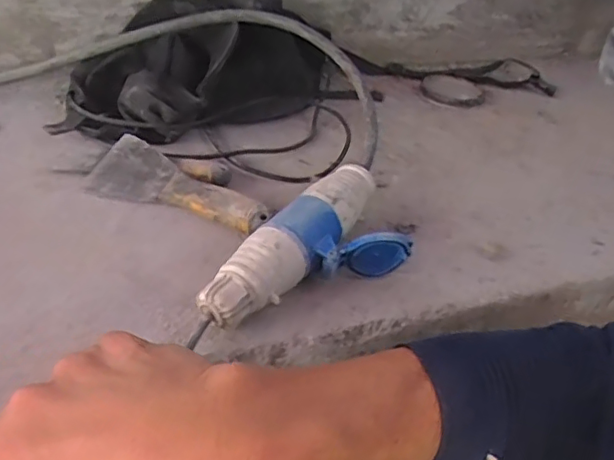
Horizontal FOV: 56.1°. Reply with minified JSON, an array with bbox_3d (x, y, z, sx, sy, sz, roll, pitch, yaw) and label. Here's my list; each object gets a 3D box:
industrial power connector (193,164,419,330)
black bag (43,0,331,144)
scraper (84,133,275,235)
[{"bbox_3d":[0.014,0.016,0.425,0.087,0.042,0.185,25,39,25],"label":"industrial power connector"},{"bbox_3d":[-0.118,-0.196,0.632,0.279,0.126,0.156,-15,40,-27],"label":"black bag"},{"bbox_3d":[-0.112,-0.039,0.513,0.180,0.022,0.061,19,37,17],"label":"scraper"}]

